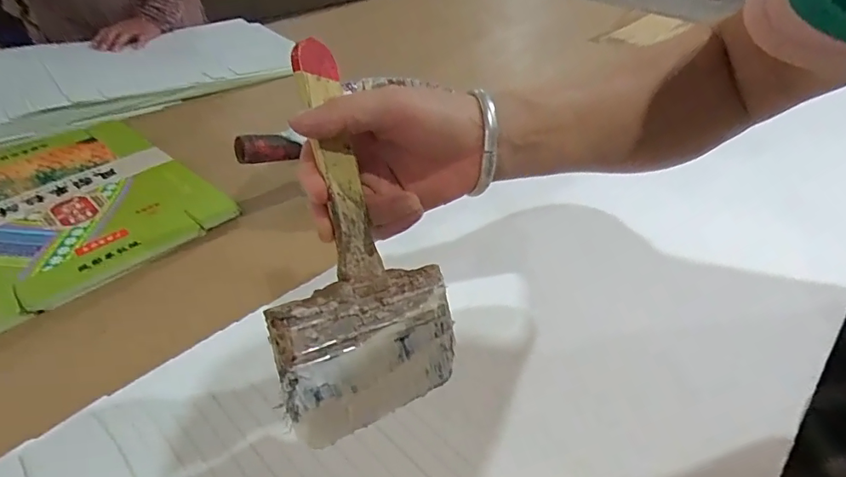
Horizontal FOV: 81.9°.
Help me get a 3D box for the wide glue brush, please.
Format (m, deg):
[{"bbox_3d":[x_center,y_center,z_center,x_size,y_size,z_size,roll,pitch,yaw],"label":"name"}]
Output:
[{"bbox_3d":[-0.041,-0.006,0.266,0.014,0.202,0.114,-19,-4,40],"label":"wide glue brush"}]

